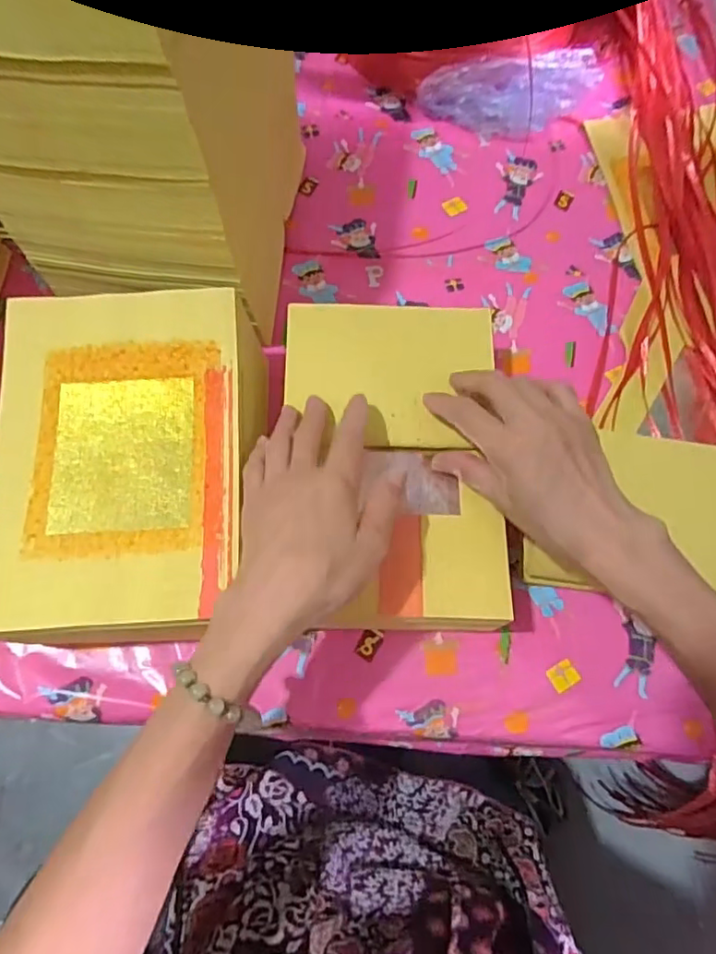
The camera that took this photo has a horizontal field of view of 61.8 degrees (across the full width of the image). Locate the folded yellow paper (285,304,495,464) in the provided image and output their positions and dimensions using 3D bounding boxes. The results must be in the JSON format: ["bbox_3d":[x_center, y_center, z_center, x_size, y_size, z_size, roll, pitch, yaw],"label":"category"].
[{"bbox_3d":[0.023,-0.076,0.438,0.150,0.010,0.113,3,70,-2],"label":"folded yellow paper"}]

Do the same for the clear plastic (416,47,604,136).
[{"bbox_3d":[0.159,-0.388,0.601,0.179,0.059,0.059,-13,72,-7],"label":"clear plastic"}]

